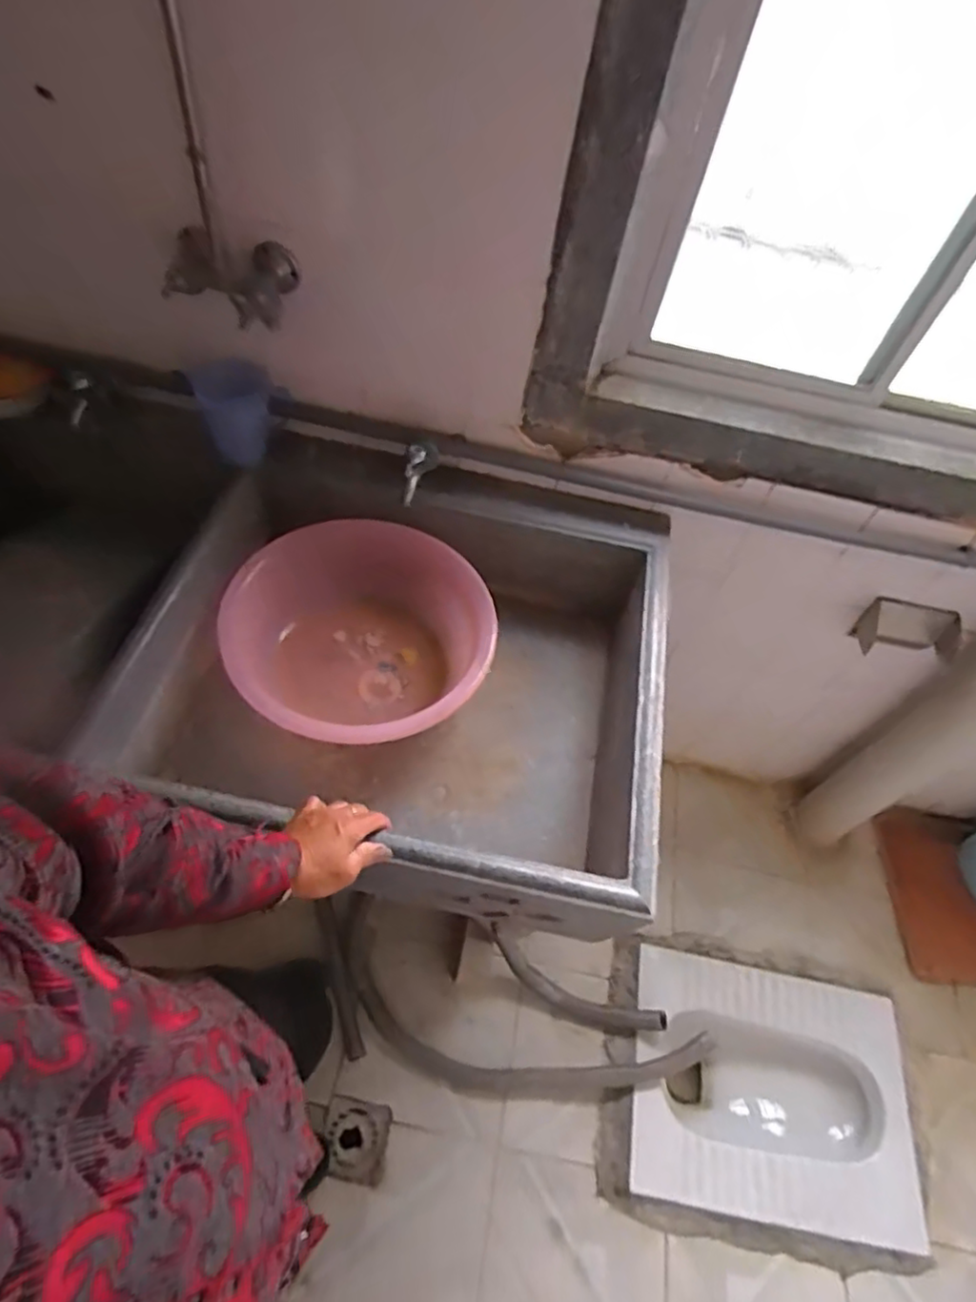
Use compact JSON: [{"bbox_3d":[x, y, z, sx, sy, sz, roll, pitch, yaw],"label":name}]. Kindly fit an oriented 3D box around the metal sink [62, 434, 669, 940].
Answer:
[{"bbox_3d":[-0.099,0.009,0.942,0.648,0.201,0.609,12,56,3],"label":"metal sink"}]

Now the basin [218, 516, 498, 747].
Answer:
[{"bbox_3d":[-0.173,-0.023,0.968,0.337,0.146,0.347,5,53,-6],"label":"basin"}]

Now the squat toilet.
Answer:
[{"bbox_3d":[0.519,0.863,1.321,0.525,0.177,0.405,12,53,-1],"label":"squat toilet"}]

